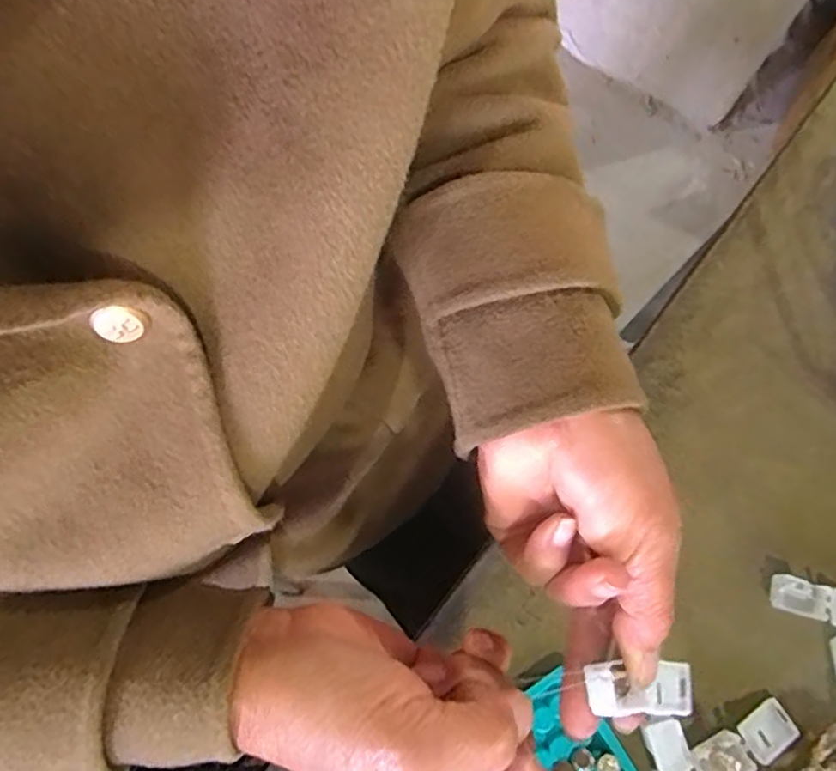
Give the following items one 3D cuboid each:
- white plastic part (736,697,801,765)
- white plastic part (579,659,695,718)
[{"bbox_3d":[0.173,0.170,0.305,0.027,0.006,0.022,-31,76,-9],"label":"white plastic part"},{"bbox_3d":[0.087,0.117,0.241,0.054,0.008,0.019,17,66,-35],"label":"white plastic part"}]

